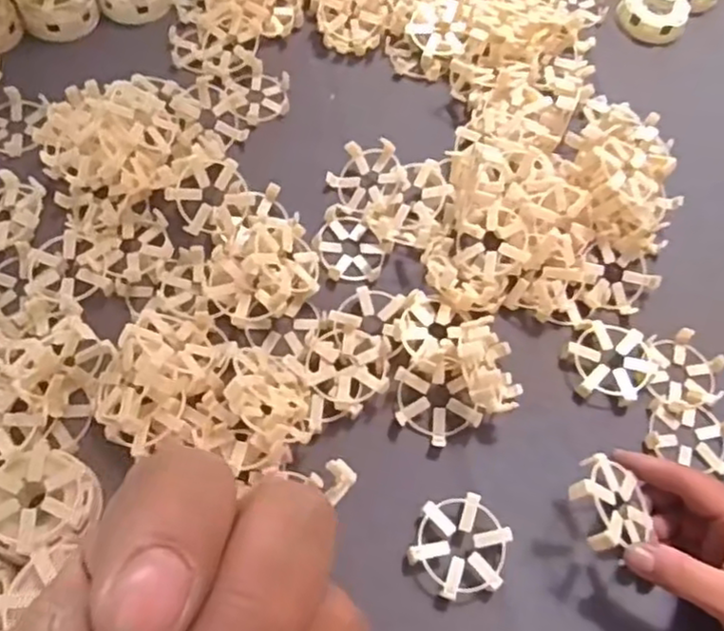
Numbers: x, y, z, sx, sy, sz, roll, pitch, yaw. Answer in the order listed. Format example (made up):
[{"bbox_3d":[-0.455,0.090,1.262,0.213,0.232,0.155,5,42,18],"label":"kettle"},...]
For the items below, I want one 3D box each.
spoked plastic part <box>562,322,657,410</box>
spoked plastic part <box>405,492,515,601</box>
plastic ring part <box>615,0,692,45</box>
[{"bbox_3d":[0.181,0.034,0.503,0.066,0.018,0.057,12,62,1],"label":"spoked plastic part"},{"bbox_3d":[0.062,0.145,0.432,0.057,0.015,0.062,20,63,5],"label":"spoked plastic part"},{"bbox_3d":[0.288,-0.301,0.679,0.064,0.021,0.078,24,63,8],"label":"plastic ring part"}]

